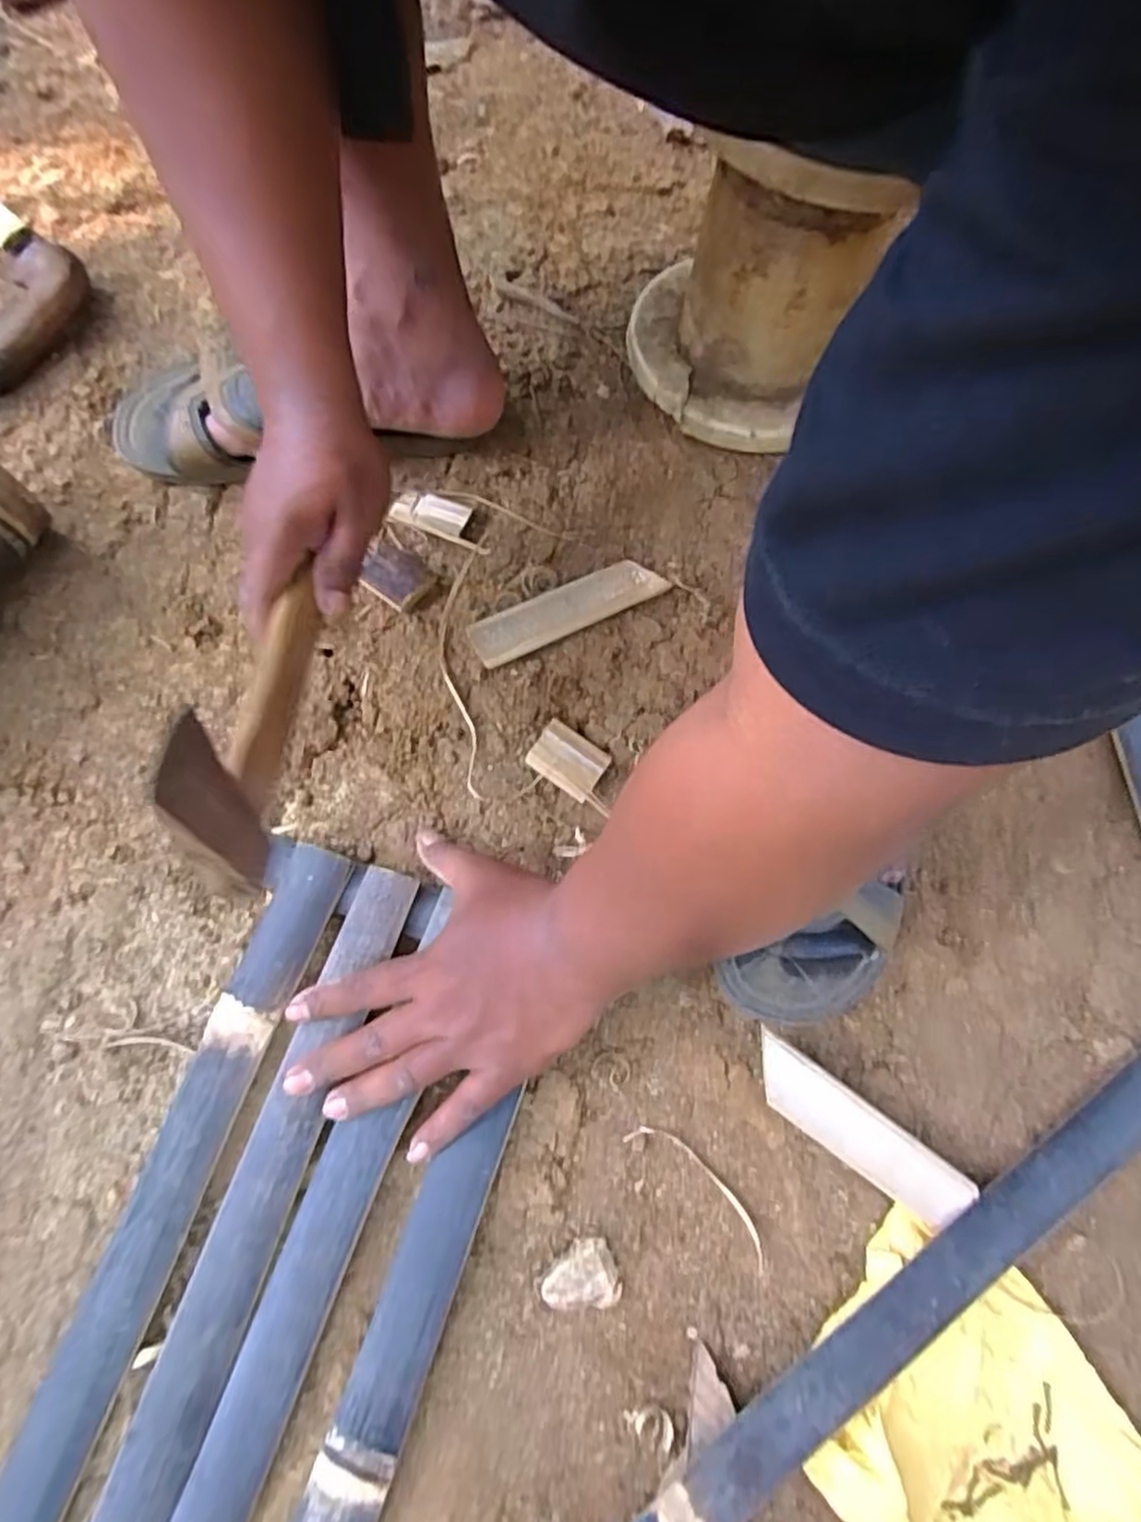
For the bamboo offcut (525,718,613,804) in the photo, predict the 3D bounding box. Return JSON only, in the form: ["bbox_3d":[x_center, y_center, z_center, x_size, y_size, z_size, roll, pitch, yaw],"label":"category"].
[{"bbox_3d":[-0.001,-0.001,0.490,0.048,0.011,0.038,33,72,10],"label":"bamboo offcut"}]

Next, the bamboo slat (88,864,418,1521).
[{"bbox_3d":[-0.163,0.224,0.393,0.039,0.010,0.345,17,71,4],"label":"bamboo slat"}]

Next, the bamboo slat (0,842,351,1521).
[{"bbox_3d":[-0.206,0.210,0.395,0.039,0.013,0.343,17,70,4],"label":"bamboo slat"}]

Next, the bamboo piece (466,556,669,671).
[{"bbox_3d":[-0.002,-0.109,0.534,0.143,0.011,0.035,-26,73,-11],"label":"bamboo piece"}]

